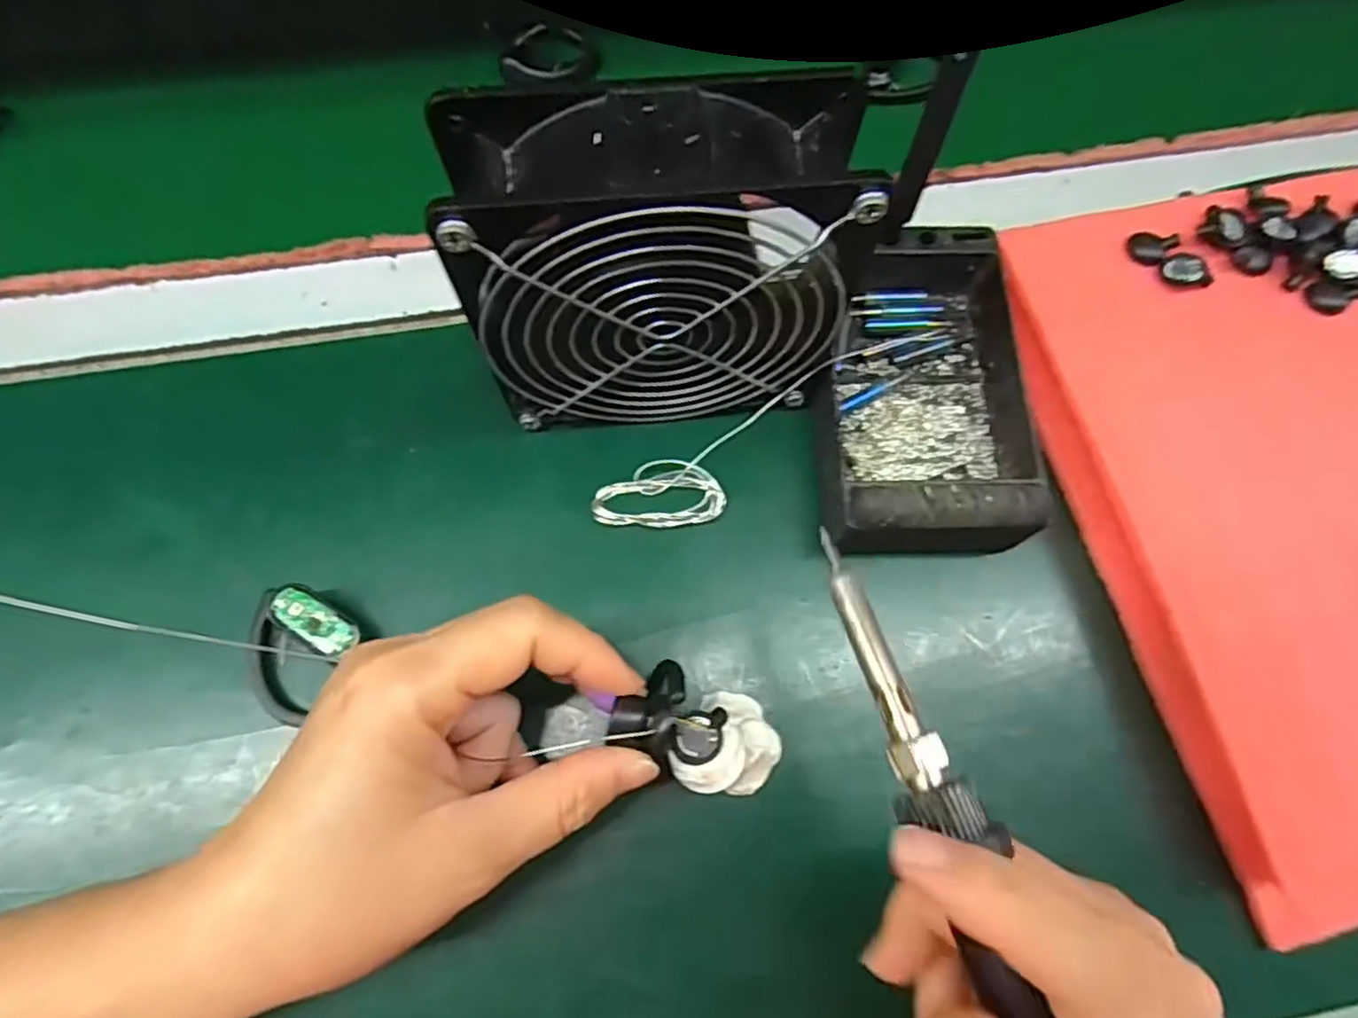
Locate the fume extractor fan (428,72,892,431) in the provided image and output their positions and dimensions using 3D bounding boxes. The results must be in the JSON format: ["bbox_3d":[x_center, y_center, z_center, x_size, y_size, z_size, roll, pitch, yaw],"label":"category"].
[{"bbox_3d":[-0.006,-0.071,0.229,0.125,0.121,0.049,-5,72,-5],"label":"fume extractor fan"}]

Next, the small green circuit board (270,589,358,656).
[{"bbox_3d":[-0.126,0.039,0.238,0.028,0.006,0.012,38,77,-8],"label":"small green circuit board"}]

